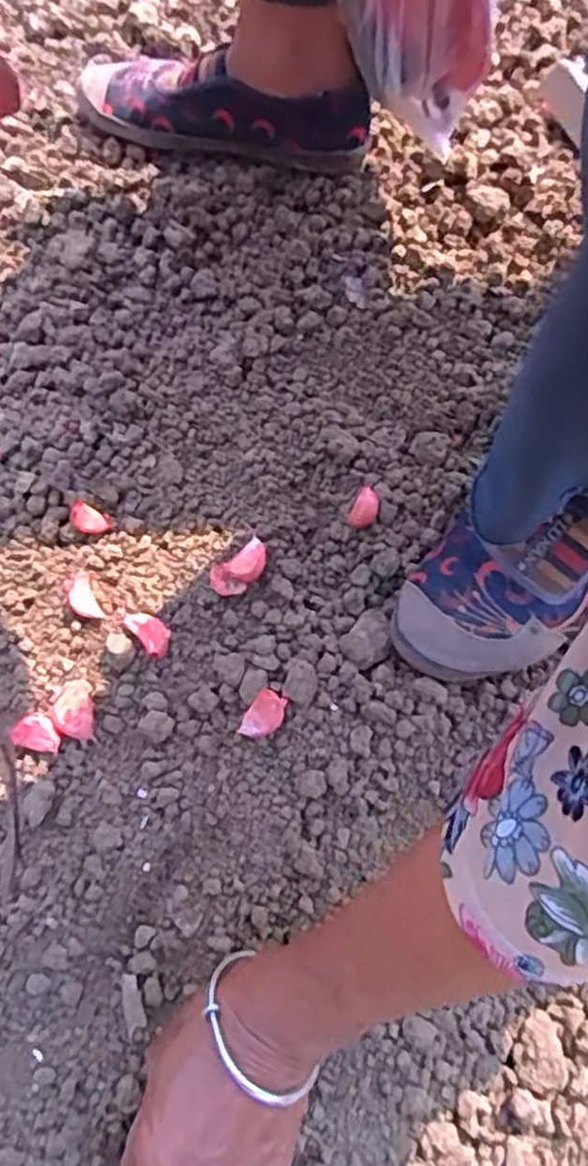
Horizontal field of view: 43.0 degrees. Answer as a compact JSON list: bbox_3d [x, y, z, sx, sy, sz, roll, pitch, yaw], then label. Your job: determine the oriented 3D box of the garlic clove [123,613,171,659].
[{"bbox_3d":[-0.089,0.031,0.465,0.018,0.014,0.034,-38,75,-13],"label":"garlic clove"}]

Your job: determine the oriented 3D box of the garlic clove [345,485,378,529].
[{"bbox_3d":[0.045,-0.048,0.490,0.018,0.019,0.022,39,74,13],"label":"garlic clove"}]

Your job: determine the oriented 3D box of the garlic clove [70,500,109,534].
[{"bbox_3d":[-0.136,-0.042,0.492,0.025,0.016,0.017,22,71,7],"label":"garlic clove"}]

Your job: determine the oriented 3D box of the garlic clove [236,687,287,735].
[{"bbox_3d":[-0.018,0.079,0.443,0.020,0.017,0.030,35,73,11],"label":"garlic clove"}]

